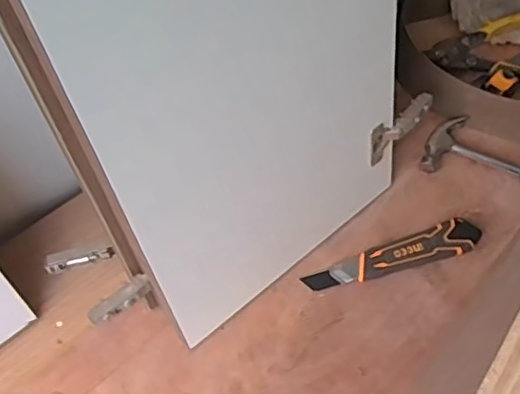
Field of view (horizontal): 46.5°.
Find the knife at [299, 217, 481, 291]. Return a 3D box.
[{"bbox_3d":[0.170,0.073,0.771,0.231,0.026,0.045,-12,63,-9],"label":"knife"}]

